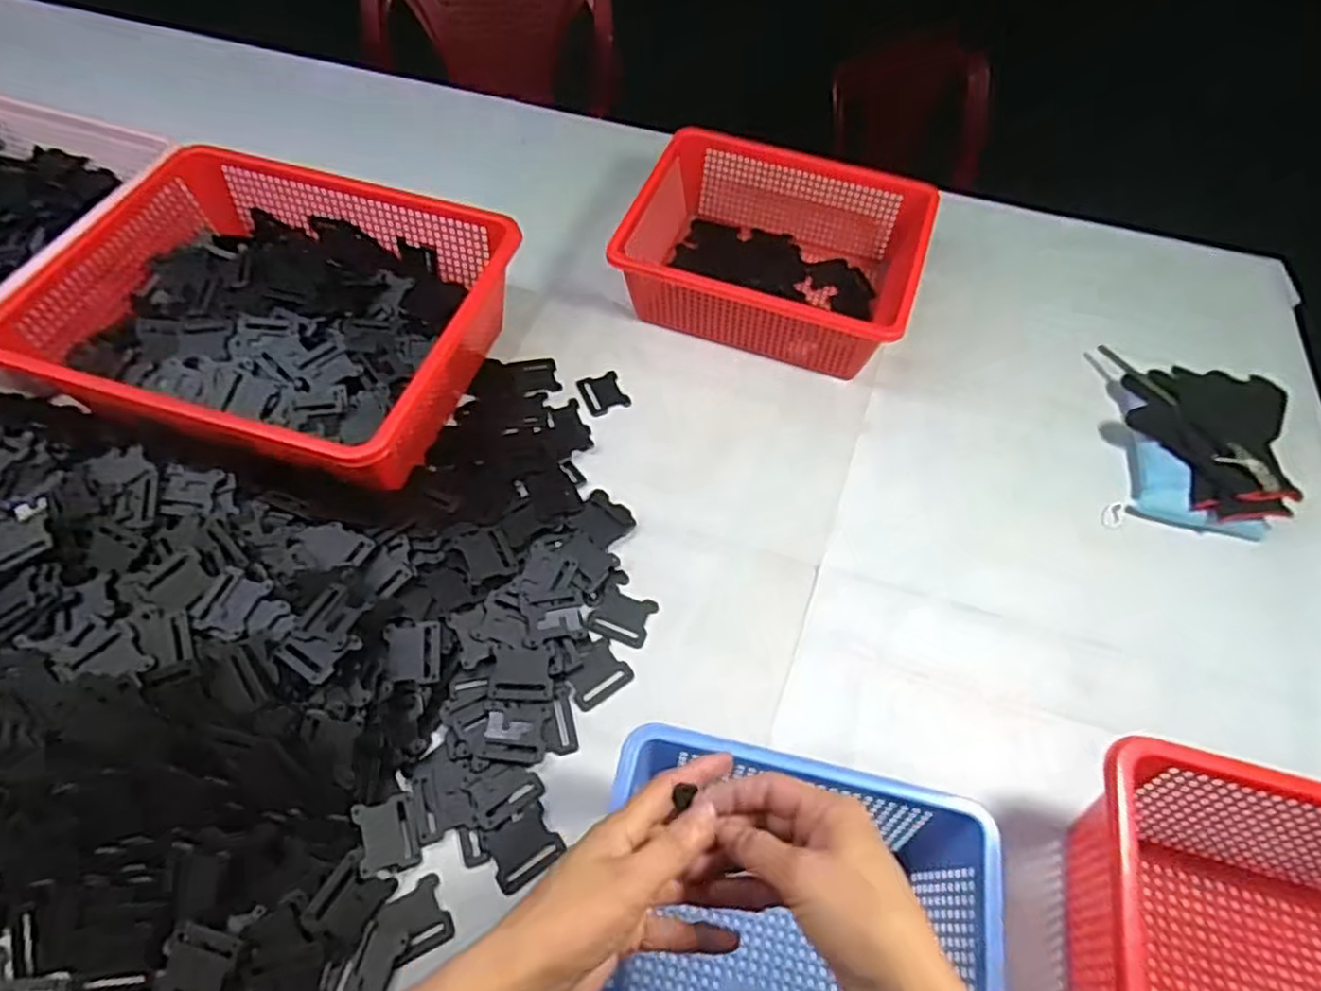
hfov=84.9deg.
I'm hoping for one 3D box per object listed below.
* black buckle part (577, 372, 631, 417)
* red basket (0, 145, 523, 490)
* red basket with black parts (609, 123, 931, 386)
[{"bbox_3d":[-0.058,-0.106,0.744,0.043,0.004,0.050,-21,63,-14],"label":"black buckle part"},{"bbox_3d":[-0.357,-0.168,0.703,0.378,0.131,0.299,18,60,8],"label":"red basket"},{"bbox_3d":[0.118,-0.267,0.788,0.309,0.102,0.246,18,60,8],"label":"red basket with black parts"}]

